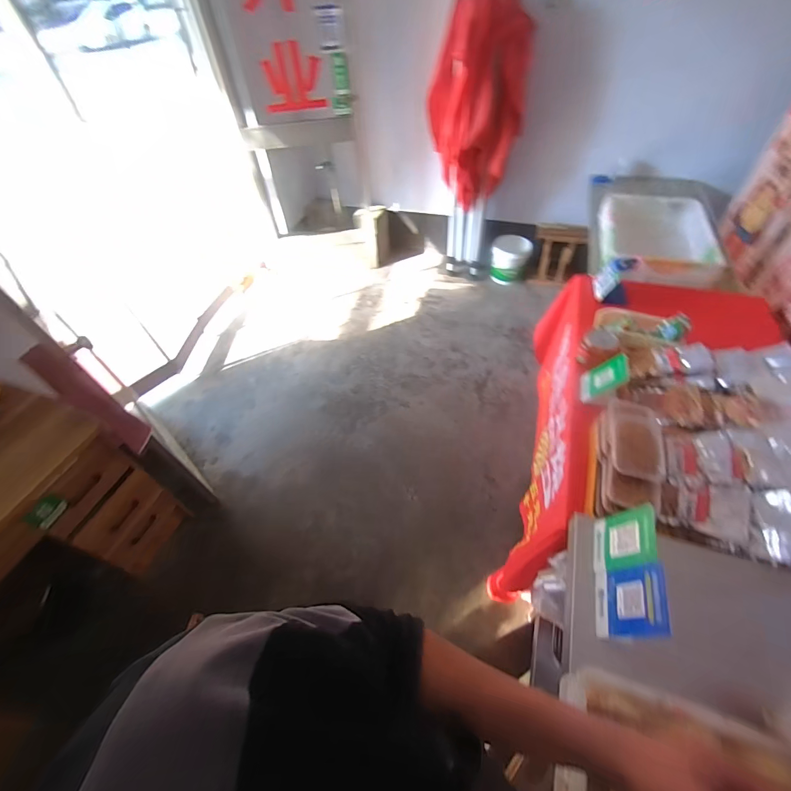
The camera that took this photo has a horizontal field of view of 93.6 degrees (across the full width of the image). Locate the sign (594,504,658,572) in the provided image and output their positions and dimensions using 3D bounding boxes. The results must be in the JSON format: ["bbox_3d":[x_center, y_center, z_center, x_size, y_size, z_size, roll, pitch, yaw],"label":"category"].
[{"bbox_3d":[0.472,0.295,0.768,0.014,0.159,0.122,27,56,-1],"label":"sign"}]

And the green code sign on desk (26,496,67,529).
[{"bbox_3d":[-1.129,0.376,1.205,0.011,0.102,0.092,21,55,20],"label":"green code sign on desk"}]

